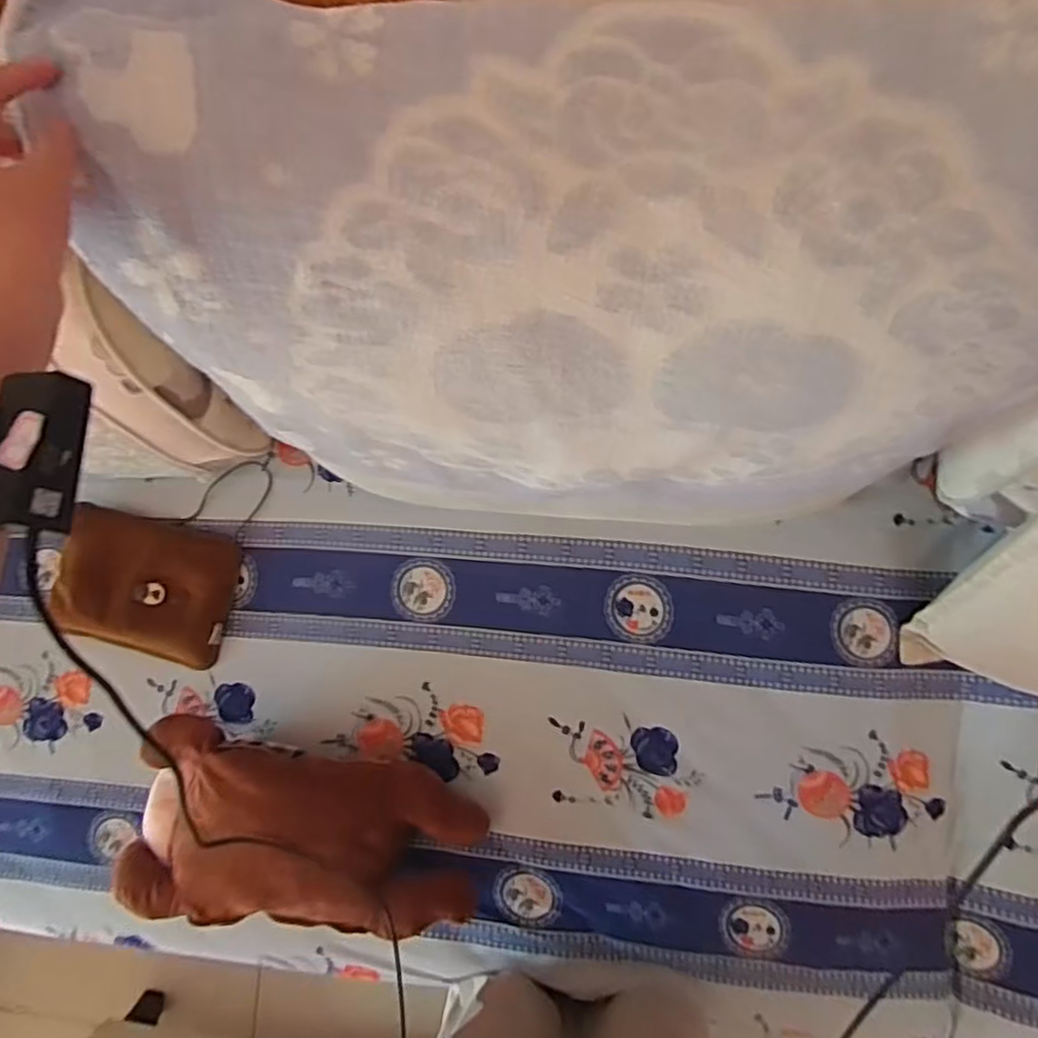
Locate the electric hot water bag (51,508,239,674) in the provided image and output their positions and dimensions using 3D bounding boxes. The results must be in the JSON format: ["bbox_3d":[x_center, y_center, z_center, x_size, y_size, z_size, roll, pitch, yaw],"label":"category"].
[{"bbox_3d":[-0.517,0.092,0.946,0.239,0.058,0.186,12,87,9],"label":"electric hot water bag"}]

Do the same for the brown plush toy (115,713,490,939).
[{"bbox_3d":[-0.263,0.386,0.848,0.410,0.143,0.211,10,87,9],"label":"brown plush toy"}]

